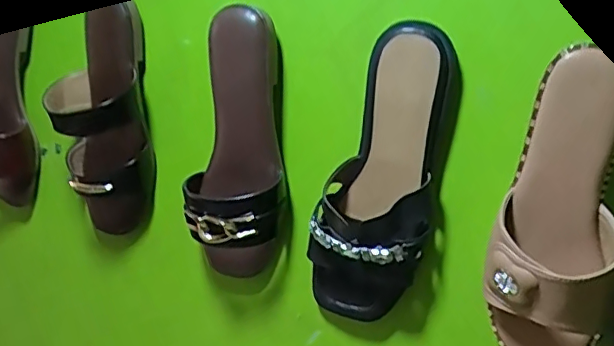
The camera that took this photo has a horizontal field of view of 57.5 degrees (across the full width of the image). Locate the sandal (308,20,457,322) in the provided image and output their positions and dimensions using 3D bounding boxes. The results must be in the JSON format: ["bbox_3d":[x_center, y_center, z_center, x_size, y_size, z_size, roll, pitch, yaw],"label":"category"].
[{"bbox_3d":[0.053,0.011,0.445,0.094,0.234,0.047,14,15,25],"label":"sandal"}]

